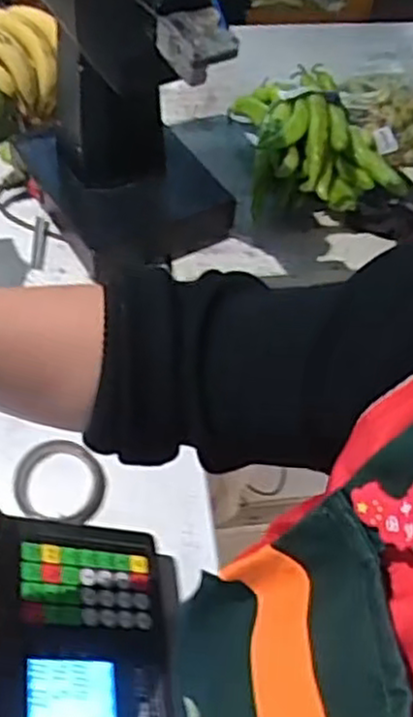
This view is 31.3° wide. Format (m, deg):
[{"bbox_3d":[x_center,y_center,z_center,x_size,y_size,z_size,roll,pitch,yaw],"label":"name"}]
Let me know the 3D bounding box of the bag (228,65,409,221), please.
[{"bbox_3d":[0.152,-0.311,1.037,0.193,0.118,0.247,-2,53,-6],"label":"bag"}]

